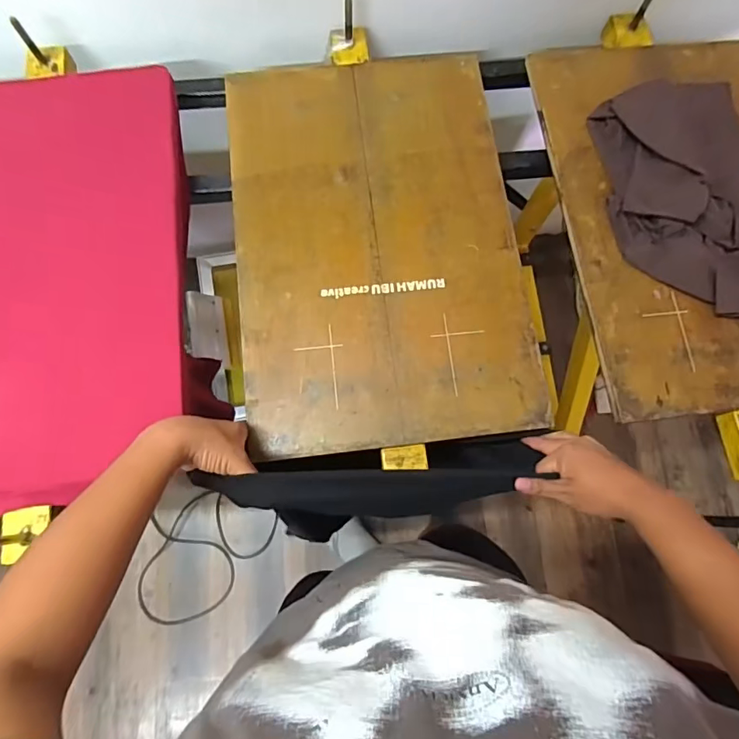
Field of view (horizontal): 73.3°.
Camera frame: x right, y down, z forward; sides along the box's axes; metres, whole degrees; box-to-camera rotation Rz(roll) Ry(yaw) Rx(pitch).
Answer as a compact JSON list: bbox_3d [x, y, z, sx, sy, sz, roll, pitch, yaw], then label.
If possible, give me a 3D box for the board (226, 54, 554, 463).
[{"bbox_3d":[0.009,-0.197,0.719,0.394,0.015,0.607,-7,76,-2],"label":"board"}]

